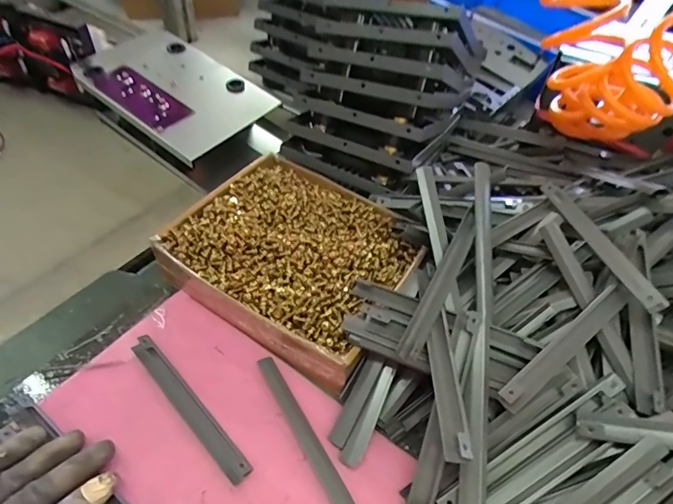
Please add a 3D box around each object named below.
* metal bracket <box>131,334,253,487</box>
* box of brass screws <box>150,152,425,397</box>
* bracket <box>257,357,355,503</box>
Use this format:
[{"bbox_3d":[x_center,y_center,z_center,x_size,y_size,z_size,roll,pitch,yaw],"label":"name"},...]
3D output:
[{"bbox_3d":[-0.118,0.120,0.354,0.017,0.011,0.147,-35,60,-30],"label":"metal bracket"},{"bbox_3d":[-0.035,0.005,0.429,0.212,0.059,0.188,32,54,21],"label":"box of brass screws"},{"bbox_3d":[-0.021,0.143,0.342,0.014,0.013,0.145,-23,55,-23],"label":"bracket"}]

